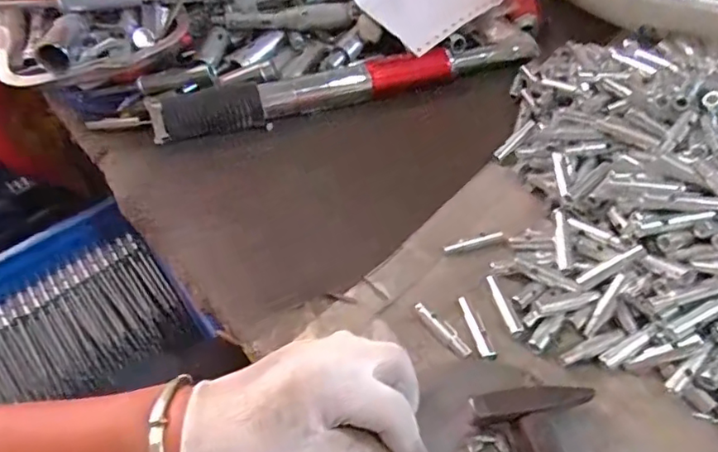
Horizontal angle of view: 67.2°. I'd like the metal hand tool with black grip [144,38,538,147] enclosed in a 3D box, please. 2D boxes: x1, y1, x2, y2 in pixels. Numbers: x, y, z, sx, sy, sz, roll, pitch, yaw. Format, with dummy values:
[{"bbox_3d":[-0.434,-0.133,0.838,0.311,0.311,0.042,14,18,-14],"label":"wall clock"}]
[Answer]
[{"bbox_3d":[-0.007,-0.145,0.538,0.387,0.042,0.027,-16,52,-10],"label":"metal hand tool with black grip"}]

